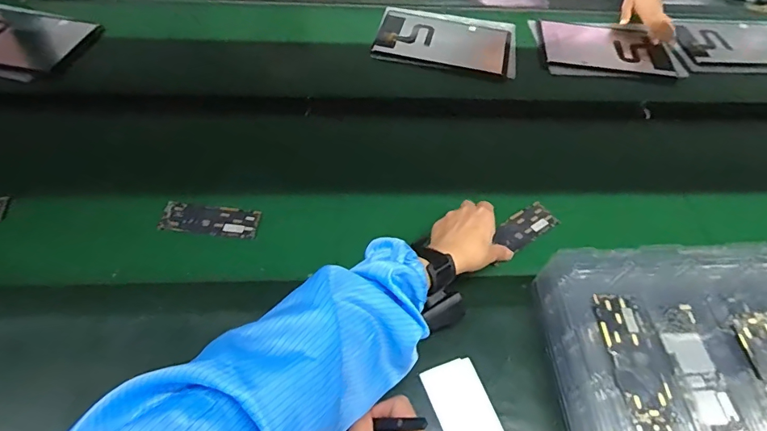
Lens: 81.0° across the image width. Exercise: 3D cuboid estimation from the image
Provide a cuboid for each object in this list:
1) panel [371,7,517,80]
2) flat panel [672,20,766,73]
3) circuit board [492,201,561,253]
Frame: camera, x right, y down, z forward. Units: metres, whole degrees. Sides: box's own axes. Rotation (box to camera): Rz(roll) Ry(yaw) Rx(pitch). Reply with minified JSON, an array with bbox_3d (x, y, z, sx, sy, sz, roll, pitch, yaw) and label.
[{"bbox_3d":[0.117,-0.326,0.831,0.252,0.009,0.170,10,53,4],"label":"panel"},{"bbox_3d":[0.672,-0.334,0.868,0.257,0.010,0.162,-3,53,-7],"label":"flat panel"},{"bbox_3d":[0.191,0.014,0.602,0.089,0.009,0.044,-29,60,-23],"label":"circuit board"}]

